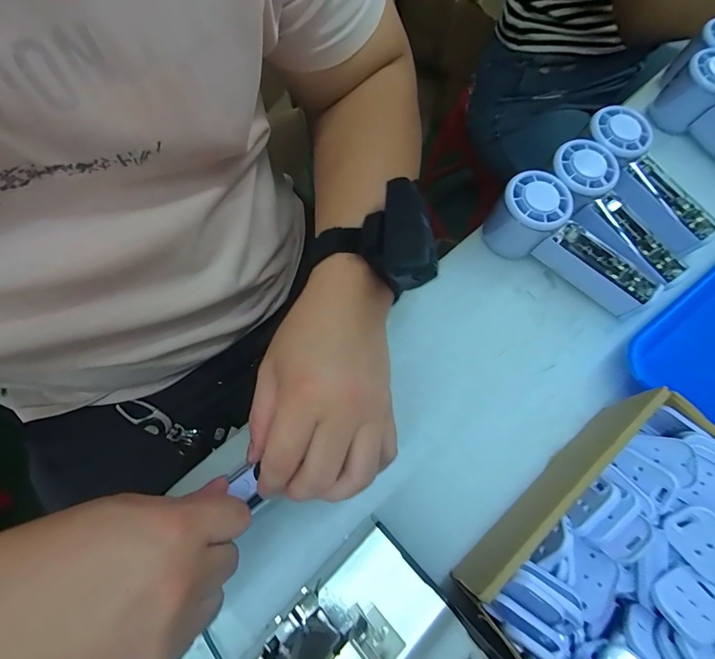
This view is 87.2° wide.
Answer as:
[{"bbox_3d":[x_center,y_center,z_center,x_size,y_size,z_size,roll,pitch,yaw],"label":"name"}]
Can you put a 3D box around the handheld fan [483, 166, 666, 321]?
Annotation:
[{"bbox_3d":[0.185,-0.071,0.339,0.152,0.063,0.053,40,72,1],"label":"handheld fan"}]

